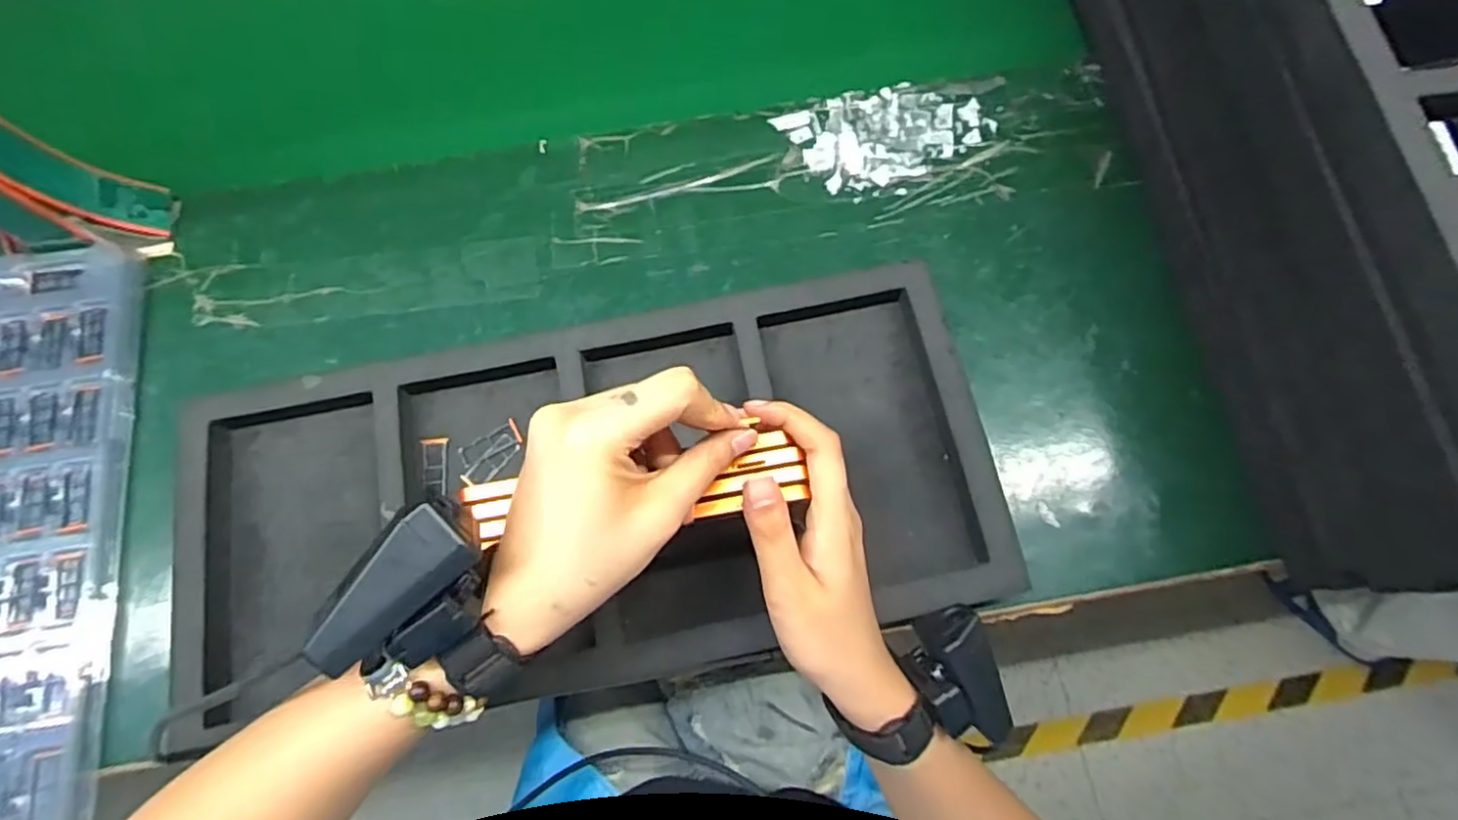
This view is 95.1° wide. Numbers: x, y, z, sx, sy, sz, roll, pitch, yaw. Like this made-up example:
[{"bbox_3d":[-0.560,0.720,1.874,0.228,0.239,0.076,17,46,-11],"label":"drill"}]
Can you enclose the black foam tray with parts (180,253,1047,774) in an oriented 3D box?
[{"bbox_3d":[-0.086,0.053,0.406,0.482,0.036,0.214,-11,72,-3],"label":"black foam tray with parts"}]

